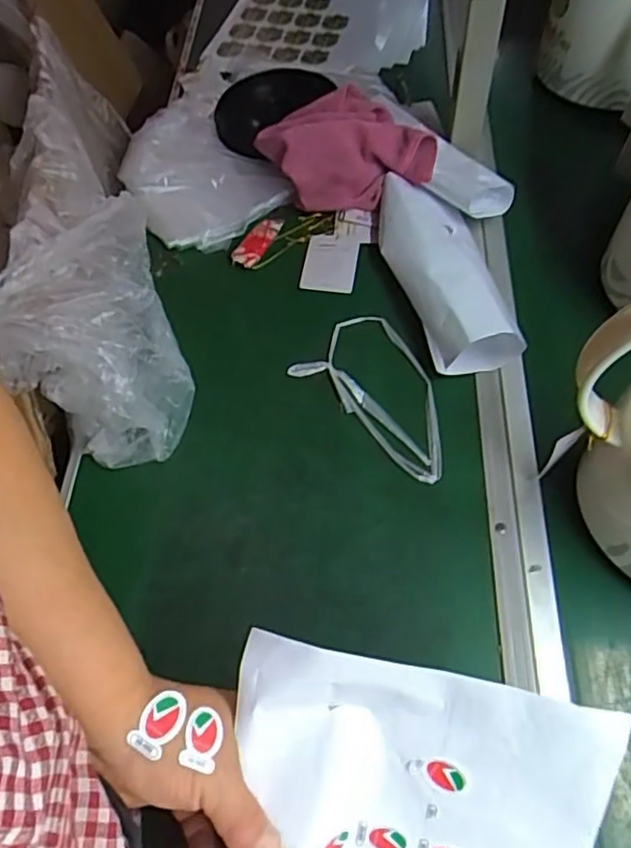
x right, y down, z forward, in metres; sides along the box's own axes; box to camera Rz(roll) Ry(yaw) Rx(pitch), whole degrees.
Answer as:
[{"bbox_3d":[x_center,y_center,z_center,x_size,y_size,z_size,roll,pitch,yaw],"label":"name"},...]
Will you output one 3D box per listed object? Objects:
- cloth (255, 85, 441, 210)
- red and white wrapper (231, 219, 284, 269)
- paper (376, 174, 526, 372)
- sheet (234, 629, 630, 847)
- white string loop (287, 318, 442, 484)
[{"bbox_3d":[0.034,-0.268,0.644,0.130,0.062,0.153,-34,64,-16],"label":"cloth"},{"bbox_3d":[-0.057,-0.180,0.632,0.024,0.013,0.060,26,64,17],"label":"red and white wrapper"},{"bbox_3d":[0.112,-0.144,0.577,0.083,0.053,0.227,-13,60,-5],"label":"paper"},{"bbox_3d":[0.041,0.228,0.328,0.176,0.029,0.221,9,96,7],"label":"sheet"},{"bbox_3d":[0.064,-0.031,0.537,0.096,0.011,0.160,-40,66,-19],"label":"white string loop"}]

